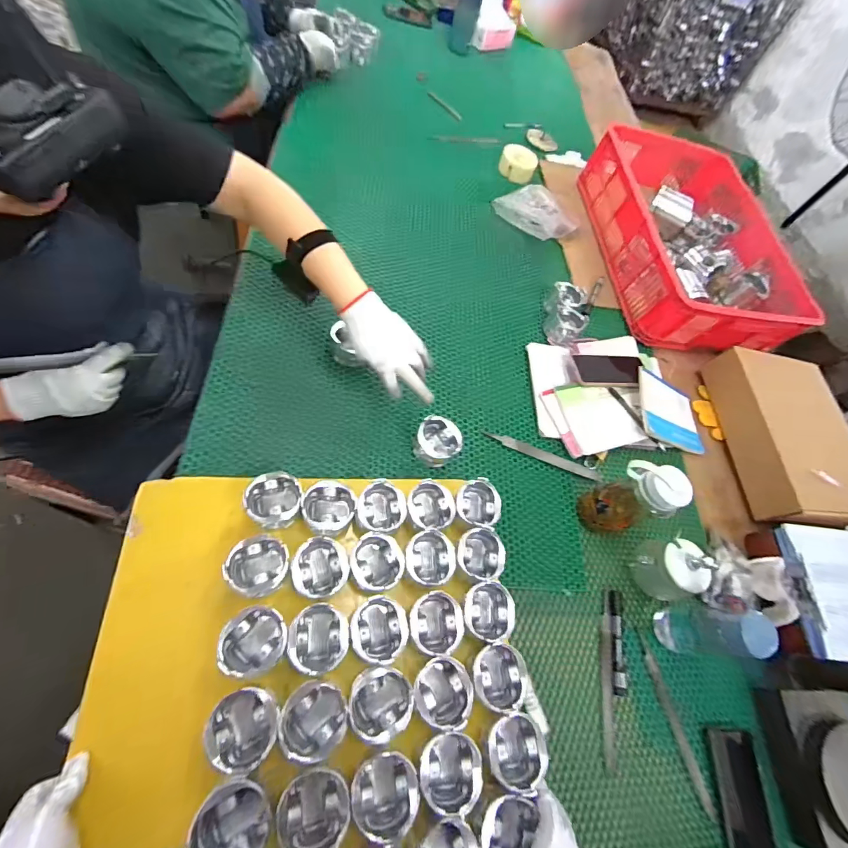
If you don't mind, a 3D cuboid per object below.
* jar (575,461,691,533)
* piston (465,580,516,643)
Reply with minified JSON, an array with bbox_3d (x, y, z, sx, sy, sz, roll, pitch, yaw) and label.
[{"bbox_3d":[0.320,0.117,0.612,0.092,0.161,0.090,0,74,1],"label":"jar"},{"bbox_3d":[0.088,0.249,0.528,0.064,0.041,0.071,-3,74,0],"label":"piston"}]

